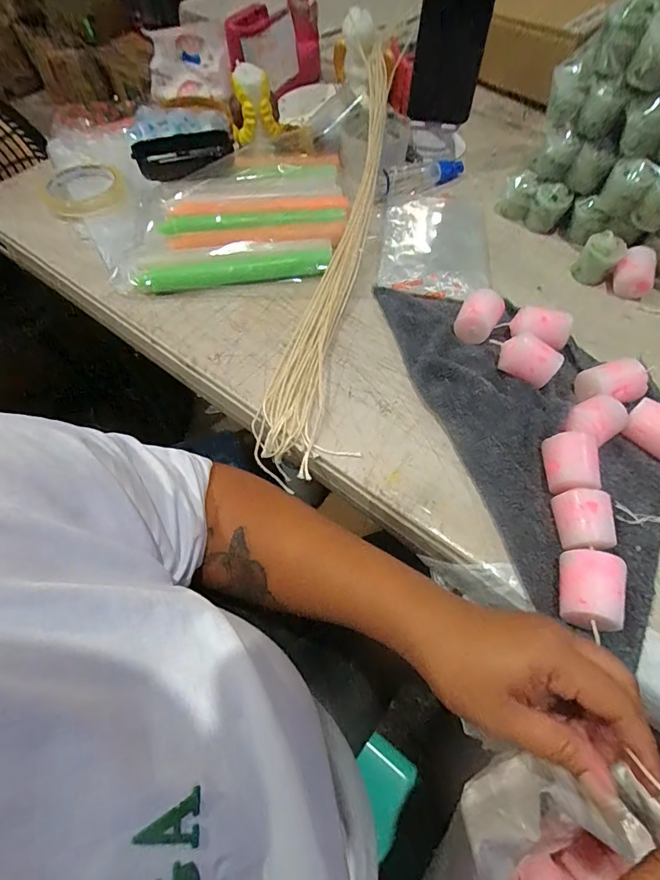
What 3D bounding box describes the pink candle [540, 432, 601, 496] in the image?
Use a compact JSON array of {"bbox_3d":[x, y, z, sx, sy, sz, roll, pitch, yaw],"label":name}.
[{"bbox_3d":[0.182,0.022,0.329,0.037,0.033,0.045,3,61,2],"label":"pink candle"}]

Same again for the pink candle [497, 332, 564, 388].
[{"bbox_3d":[0.175,-0.069,0.380,0.049,0.032,0.030,38,68,20],"label":"pink candle"}]

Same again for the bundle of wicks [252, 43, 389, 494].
[{"bbox_3d":[0.003,-0.219,0.460,0.088,0.029,0.544,3,68,8],"label":"bundle of wicks"}]

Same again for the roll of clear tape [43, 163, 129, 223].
[{"bbox_3d":[-0.290,-0.300,0.511,0.089,0.022,0.102,-16,62,-8],"label":"roll of clear tape"}]

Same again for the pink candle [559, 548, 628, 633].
[{"bbox_3d":[0.169,0.101,0.285,0.036,0.036,0.048,14,62,8],"label":"pink candle"}]

